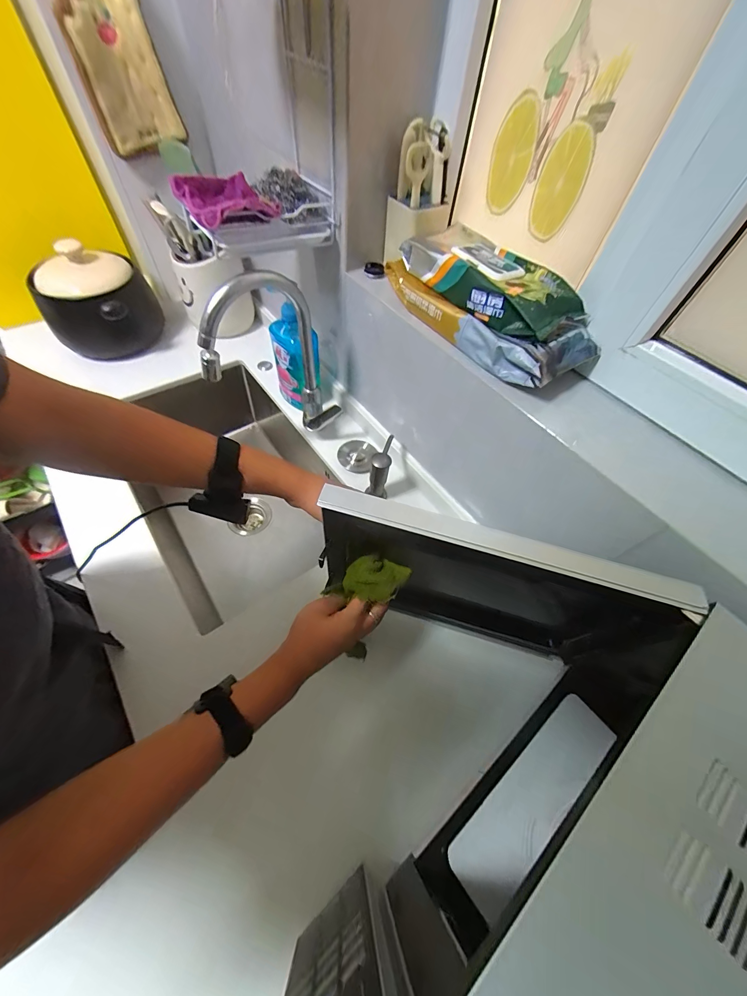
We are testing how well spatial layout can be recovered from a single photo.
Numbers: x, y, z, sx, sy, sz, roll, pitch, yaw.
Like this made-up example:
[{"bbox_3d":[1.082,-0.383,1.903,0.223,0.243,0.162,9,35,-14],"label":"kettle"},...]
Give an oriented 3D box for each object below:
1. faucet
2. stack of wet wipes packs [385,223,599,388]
[{"bbox_3d":[-0.177,-0.233,0.619,0.206,0.266,0.110,-13,59,-12],"label":"faucet"},{"bbox_3d":[0.154,-0.276,0.490,0.117,0.088,0.308,-31,65,-22],"label":"stack of wet wipes packs"}]

